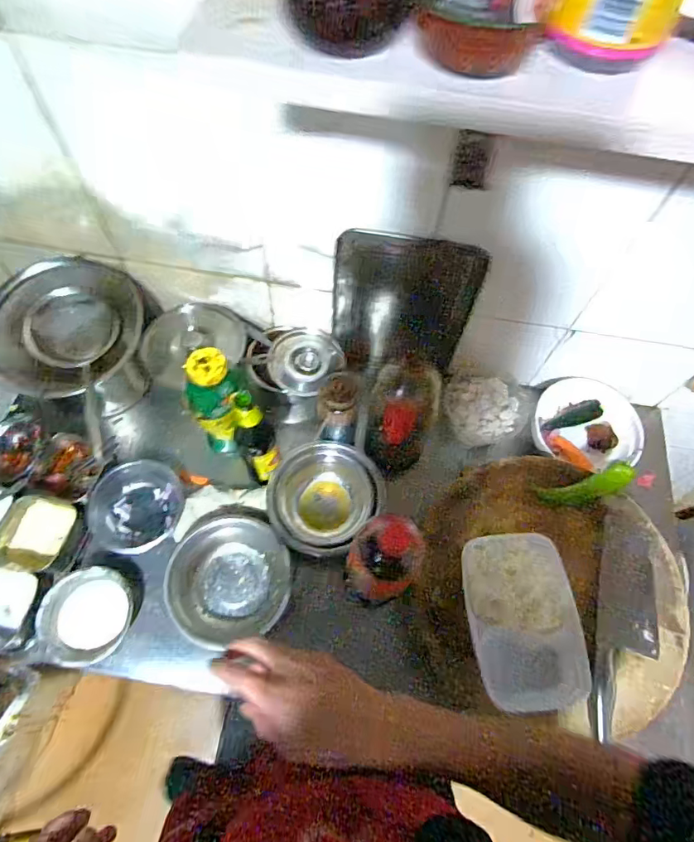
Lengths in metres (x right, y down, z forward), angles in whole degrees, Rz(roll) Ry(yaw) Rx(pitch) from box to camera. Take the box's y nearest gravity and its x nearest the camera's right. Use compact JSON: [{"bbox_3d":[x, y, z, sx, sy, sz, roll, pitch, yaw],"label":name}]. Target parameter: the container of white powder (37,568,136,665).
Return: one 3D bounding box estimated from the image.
[{"bbox_3d":[-0.385,0.288,0.717,0.118,0.043,0.127,1,65,-2],"label":"container of white powder"}]

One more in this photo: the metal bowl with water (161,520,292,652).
[{"bbox_3d":[-0.177,0.242,0.745,0.177,0.071,0.176,1,65,-2],"label":"metal bowl with water"}]

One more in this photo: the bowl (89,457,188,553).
[{"bbox_3d":[-0.336,0.143,0.793,0.134,0.077,0.138,1,65,-2],"label":"bowl"}]

